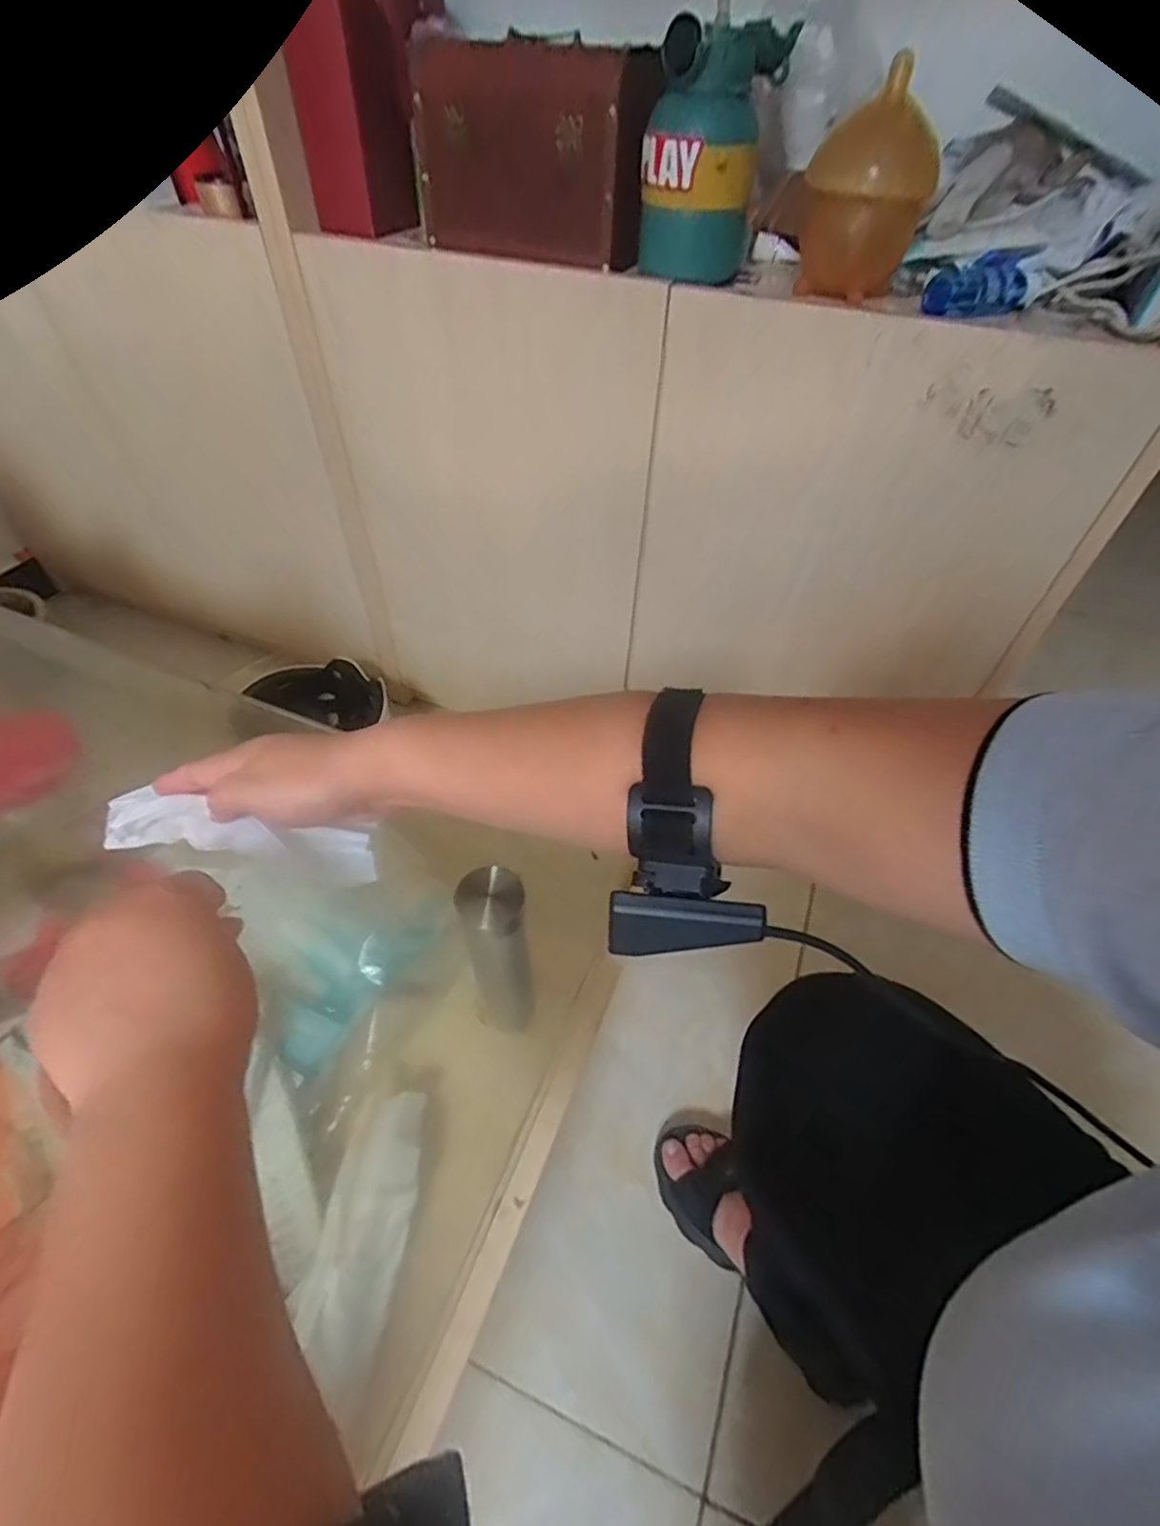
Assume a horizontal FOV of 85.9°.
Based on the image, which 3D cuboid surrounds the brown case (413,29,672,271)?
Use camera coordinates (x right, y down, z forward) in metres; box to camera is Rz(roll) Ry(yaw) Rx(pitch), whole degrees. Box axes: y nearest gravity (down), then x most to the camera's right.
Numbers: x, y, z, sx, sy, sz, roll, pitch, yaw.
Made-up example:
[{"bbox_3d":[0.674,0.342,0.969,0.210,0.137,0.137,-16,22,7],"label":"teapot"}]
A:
[{"bbox_3d":[-0.039,-0.541,0.555,0.207,0.136,0.063,26,53,19],"label":"brown case"}]

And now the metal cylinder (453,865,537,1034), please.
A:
[{"bbox_3d":[-0.054,0.131,0.414,0.040,0.178,0.036,-9,50,-10],"label":"metal cylinder"}]

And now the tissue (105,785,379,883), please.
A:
[{"bbox_3d":[-0.186,0.041,0.346,0.140,0.030,0.021,12,49,-6],"label":"tissue"}]

